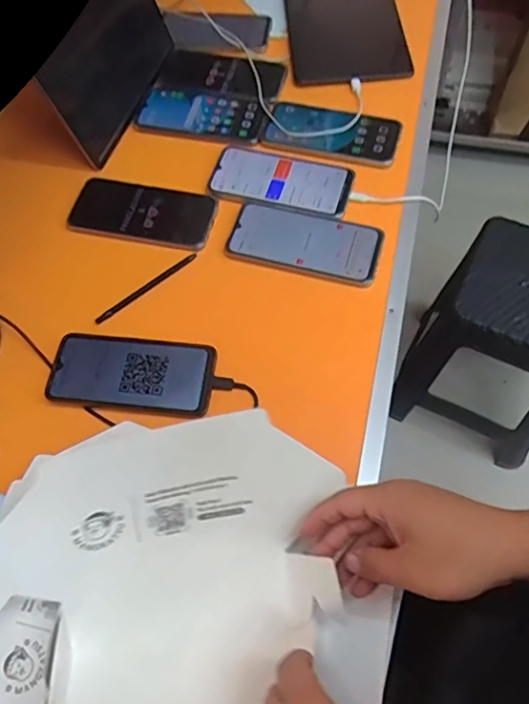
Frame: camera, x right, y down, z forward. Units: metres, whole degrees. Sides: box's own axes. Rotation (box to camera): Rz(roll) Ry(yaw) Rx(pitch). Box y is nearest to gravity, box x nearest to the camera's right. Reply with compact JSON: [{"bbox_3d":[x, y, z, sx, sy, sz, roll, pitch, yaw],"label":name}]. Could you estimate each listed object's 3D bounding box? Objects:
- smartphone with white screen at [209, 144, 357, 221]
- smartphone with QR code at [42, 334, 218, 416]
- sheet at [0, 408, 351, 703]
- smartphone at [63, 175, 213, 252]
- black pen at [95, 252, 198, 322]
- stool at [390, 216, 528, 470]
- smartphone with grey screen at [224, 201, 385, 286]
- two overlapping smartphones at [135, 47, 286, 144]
[{"bbox_3d":[0.021,-0.211,0.668,0.168,0.006,0.082,15,64,10],"label":"smartphone with white screen"},{"bbox_3d":[-0.135,0.022,0.556,0.163,0.009,0.076,5,61,5],"label":"smartphone with QR code"},{"bbox_3d":[-0.069,0.169,0.402,0.215,0.104,0.266,27,65,16],"label":"sheet"},{"bbox_3d":[-0.147,-0.166,0.657,0.170,0.011,0.087,12,63,9],"label":"smartphone"},{"bbox_3d":[-0.131,-0.071,0.612,0.132,0.009,0.012,-38,66,-17],"label":"black pen"},{"bbox_3d":[0.520,-0.019,1.231,0.321,0.434,0.304,23,66,14],"label":"stool"},{"bbox_3d":[0.045,-0.127,0.621,0.168,0.006,0.083,14,64,10],"label":"smartphone with grey screen"},{"bbox_3d":[-0.073,-0.355,0.749,0.174,0.012,0.168,12,62,9],"label":"two overlapping smartphones"}]

